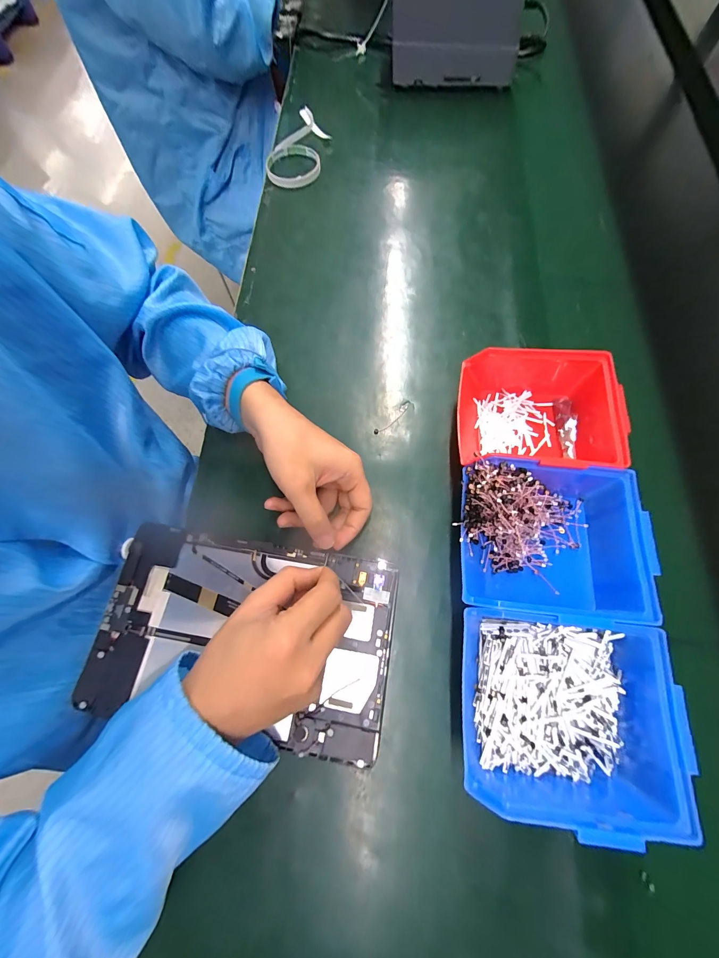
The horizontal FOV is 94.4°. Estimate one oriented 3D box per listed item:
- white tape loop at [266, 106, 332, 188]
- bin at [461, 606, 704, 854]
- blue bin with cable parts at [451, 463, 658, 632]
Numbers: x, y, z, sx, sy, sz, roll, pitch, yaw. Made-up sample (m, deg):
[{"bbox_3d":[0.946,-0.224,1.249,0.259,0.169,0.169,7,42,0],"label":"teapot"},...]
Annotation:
[{"bbox_3d":[-0.093,-0.524,0.527,0.082,0.018,0.177,9,71,3],"label":"white tape loop"},{"bbox_3d":[0.155,0.174,0.257,0.146,0.075,0.125,7,71,0],"label":"bin"},{"bbox_3d":[0.159,0.054,0.294,0.145,0.076,0.119,7,71,0],"label":"blue bin with cable parts"}]

